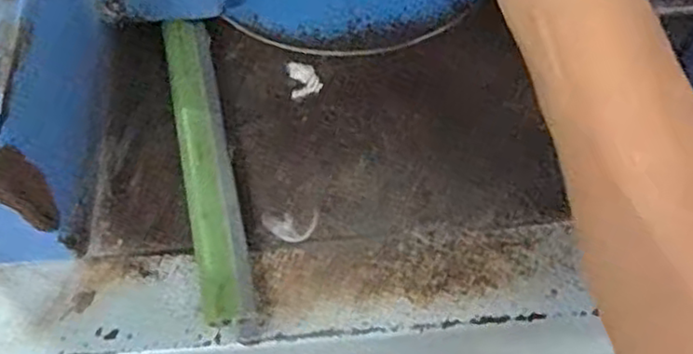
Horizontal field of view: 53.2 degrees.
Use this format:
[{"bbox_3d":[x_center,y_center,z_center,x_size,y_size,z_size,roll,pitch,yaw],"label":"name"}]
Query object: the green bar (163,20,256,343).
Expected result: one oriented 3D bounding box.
[{"bbox_3d":[-0.071,-0.007,0.355,0.024,0.018,0.182,-12,63,-5],"label":"green bar"}]

